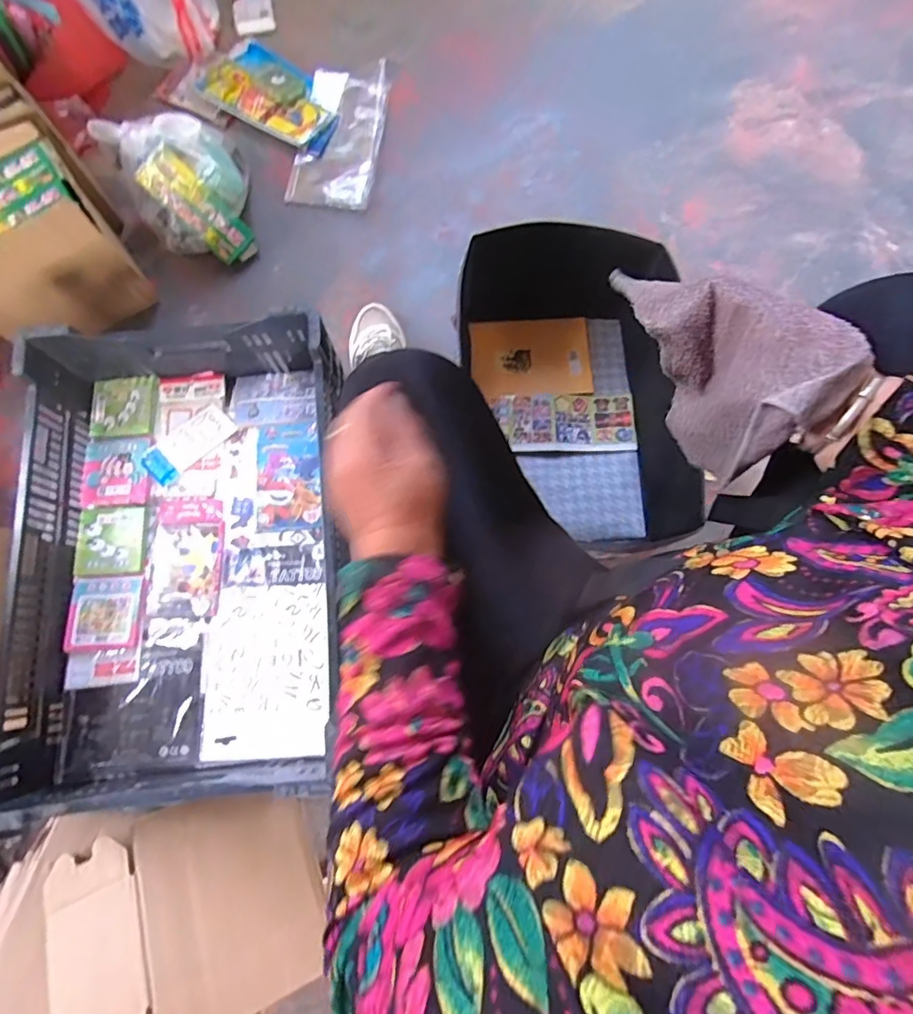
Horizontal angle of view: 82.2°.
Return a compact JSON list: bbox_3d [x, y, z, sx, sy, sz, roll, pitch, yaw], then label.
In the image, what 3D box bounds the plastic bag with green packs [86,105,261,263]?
[{"bbox_3d":[-0.445,-0.534,0.879,0.203,0.148,0.188,-23,73,-9],"label":"plastic bag with green packs"}]

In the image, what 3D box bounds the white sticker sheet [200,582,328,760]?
[{"bbox_3d":[-0.254,0.213,0.694,0.158,0.007,0.217,-3,72,0],"label":"white sticker sheet"}]

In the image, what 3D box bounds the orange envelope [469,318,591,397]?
[{"bbox_3d":[0.126,-0.252,0.875,0.198,0.011,0.135,-3,77,-4],"label":"orange envelope"}]

